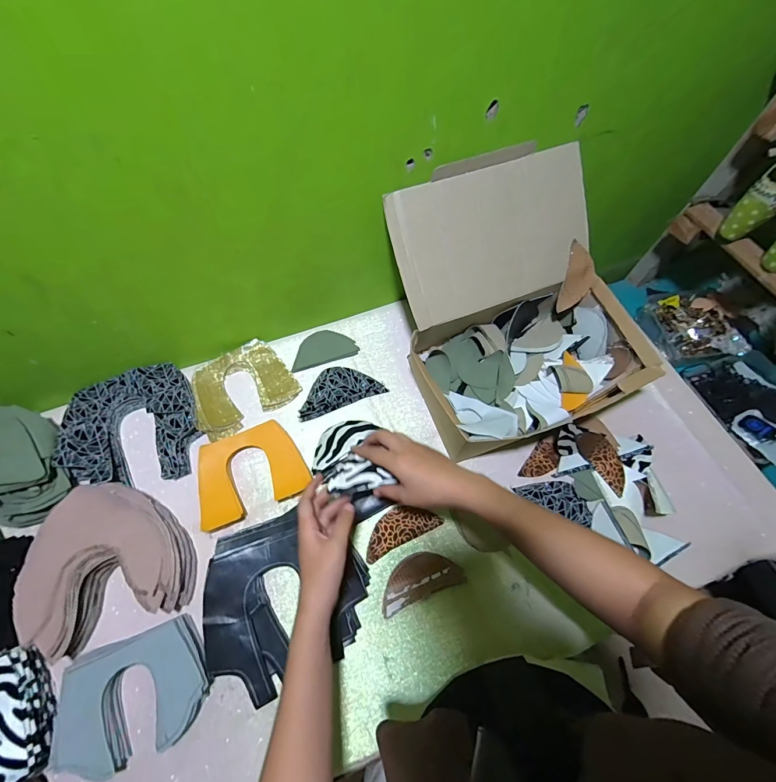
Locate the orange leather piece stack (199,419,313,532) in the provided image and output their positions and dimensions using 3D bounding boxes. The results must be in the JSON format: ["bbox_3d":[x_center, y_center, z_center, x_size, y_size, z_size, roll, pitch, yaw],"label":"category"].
[{"bbox_3d":[-0.204,0.120,0.535,0.152,0.029,0.119,-21,66,-11],"label":"orange leather piece stack"}]

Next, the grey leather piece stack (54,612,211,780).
[{"bbox_3d":[-0.292,0.353,0.421,0.151,0.034,0.119,-19,66,-10],"label":"grey leather piece stack"}]

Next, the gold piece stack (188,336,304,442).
[{"bbox_3d":[-0.248,-0.010,0.605,0.160,0.026,0.129,-31,69,-15],"label":"gold piece stack"}]

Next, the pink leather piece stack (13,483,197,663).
[{"bbox_3d":[-0.365,0.218,0.472,0.174,0.059,0.178,-18,66,-10],"label":"pink leather piece stack"}]

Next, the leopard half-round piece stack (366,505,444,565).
[{"bbox_3d":[0.016,0.196,0.519,0.114,0.010,0.050,-24,67,-13],"label":"leopard half-round piece stack"}]

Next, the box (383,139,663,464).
[{"bbox_3d":[0.196,-0.124,0.550,0.331,0.239,0.343,-19,66,-10],"label":"box"}]

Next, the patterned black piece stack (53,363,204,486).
[{"bbox_3d":[-0.395,0.055,0.561,0.182,0.043,0.186,-17,66,-10],"label":"patterned black piece stack"}]

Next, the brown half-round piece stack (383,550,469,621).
[{"bbox_3d":[0.043,0.255,0.494,0.117,0.009,0.056,-19,66,-11],"label":"brown half-round piece stack"}]

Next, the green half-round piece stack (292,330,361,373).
[{"bbox_3d":[-0.117,-0.077,0.641,0.114,0.009,0.060,-22,67,-12],"label":"green half-round piece stack"}]

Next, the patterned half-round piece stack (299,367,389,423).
[{"bbox_3d":[-0.085,-0.006,0.614,0.146,0.014,0.070,-19,66,-11],"label":"patterned half-round piece stack"}]

